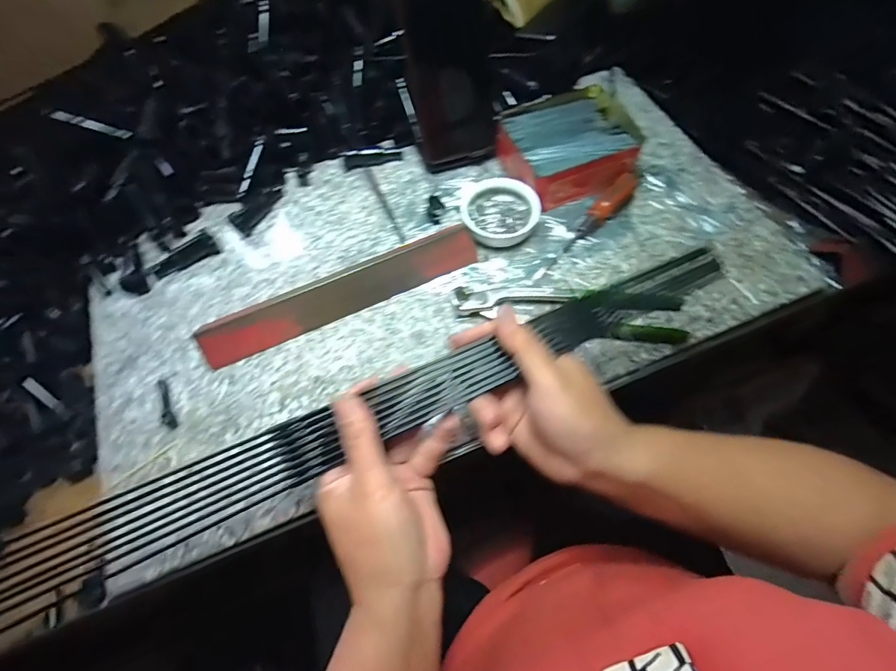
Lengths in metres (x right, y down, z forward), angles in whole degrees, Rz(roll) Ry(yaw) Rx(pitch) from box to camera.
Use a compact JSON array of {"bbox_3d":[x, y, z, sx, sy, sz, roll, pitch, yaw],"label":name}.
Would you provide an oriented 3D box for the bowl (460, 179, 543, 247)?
[{"bbox_3d":[0.050,-0.117,0.418,0.073,0.031,0.065,8,64,7],"label":"bowl"}]

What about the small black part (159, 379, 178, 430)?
[{"bbox_3d":[-0.236,0.057,0.360,0.008,0.007,0.046,-26,65,-10],"label":"small black part"}]

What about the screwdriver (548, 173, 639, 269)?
[{"bbox_3d":[0.141,-0.113,0.414,0.019,0.026,0.125,39,72,19],"label":"screwdriver"}]

